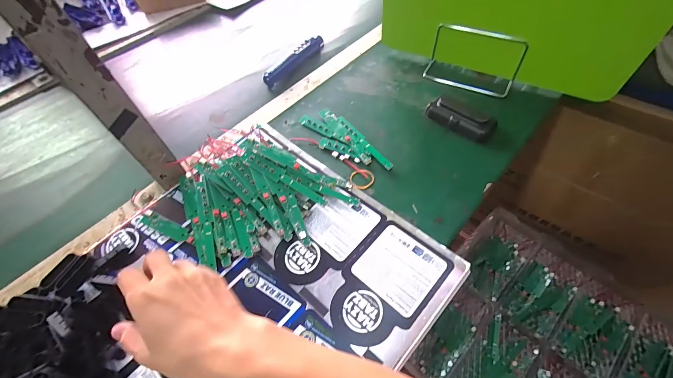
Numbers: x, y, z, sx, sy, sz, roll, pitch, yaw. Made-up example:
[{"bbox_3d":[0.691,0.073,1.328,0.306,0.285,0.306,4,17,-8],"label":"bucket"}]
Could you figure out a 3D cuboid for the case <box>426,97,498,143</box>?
[{"bbox_3d":[0.195,-0.112,0.488,0.105,0.022,0.043,32,64,23],"label":"case"}]

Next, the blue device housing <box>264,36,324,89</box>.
[{"bbox_3d":[-0.078,-0.261,0.618,0.030,0.025,0.170,27,62,20],"label":"blue device housing"}]

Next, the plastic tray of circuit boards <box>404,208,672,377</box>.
[{"bbox_3d":[0.437,0.329,0.561,0.532,0.041,0.453,35,64,26],"label":"plastic tray of circuit boards"}]

